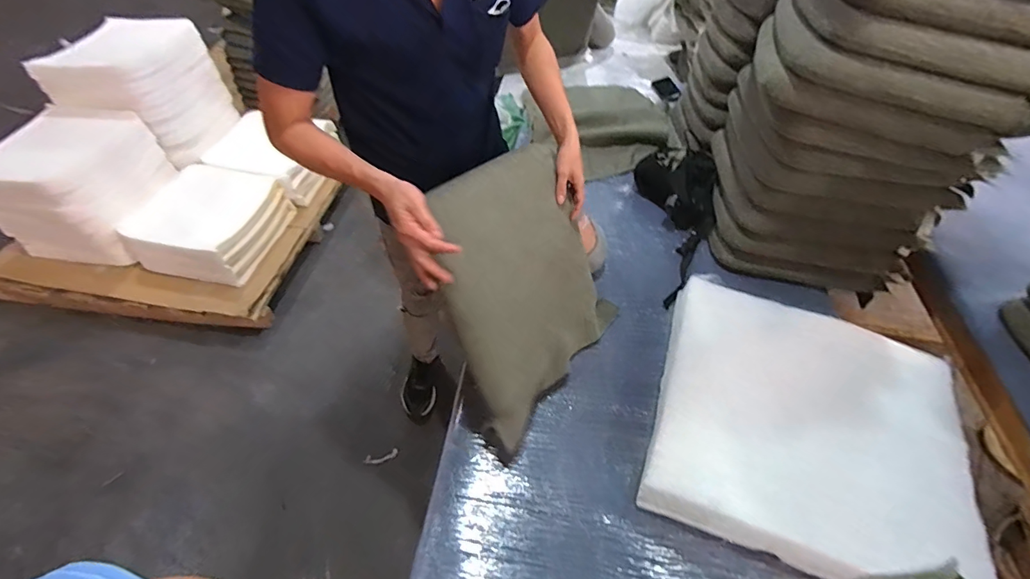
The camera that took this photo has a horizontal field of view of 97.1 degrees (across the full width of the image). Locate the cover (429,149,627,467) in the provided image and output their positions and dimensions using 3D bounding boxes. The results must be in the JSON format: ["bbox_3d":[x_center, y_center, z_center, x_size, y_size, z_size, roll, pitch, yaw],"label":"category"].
[{"bbox_3d":[0.023,-0.012,0.871,0.041,0.456,0.427,-6,28,44],"label":"cover"}]

